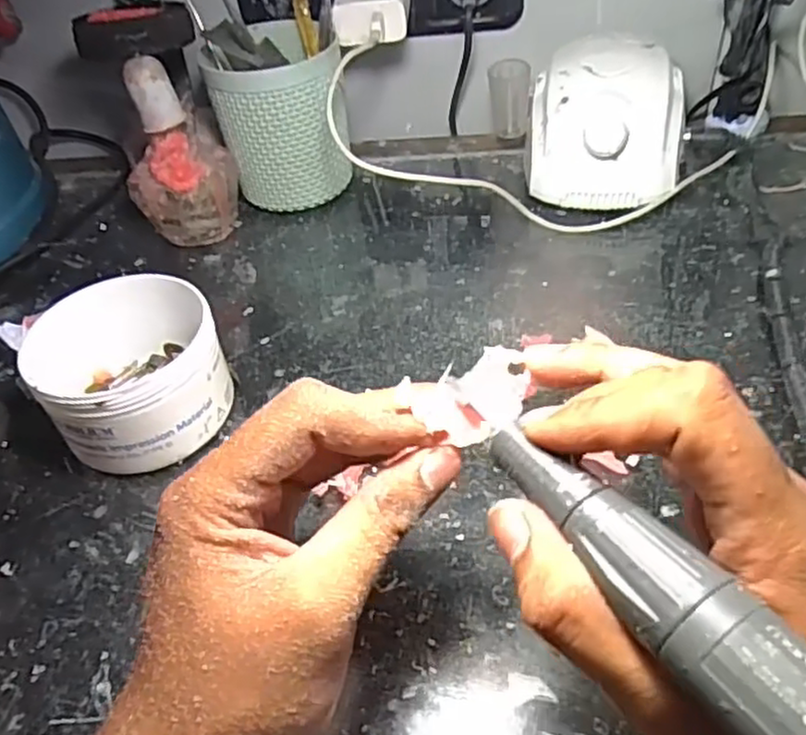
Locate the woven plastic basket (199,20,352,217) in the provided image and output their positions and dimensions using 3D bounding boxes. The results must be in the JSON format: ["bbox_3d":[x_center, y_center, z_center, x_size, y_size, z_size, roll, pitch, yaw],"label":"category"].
[{"bbox_3d":[-0.088,-0.181,0.522,0.091,0.107,0.091,-11,44,-4],"label":"woven plastic basket"}]

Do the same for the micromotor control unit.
[{"bbox_3d":[0.142,-0.171,0.501,0.101,0.081,0.115,5,45,12],"label":"micromotor control unit"}]

